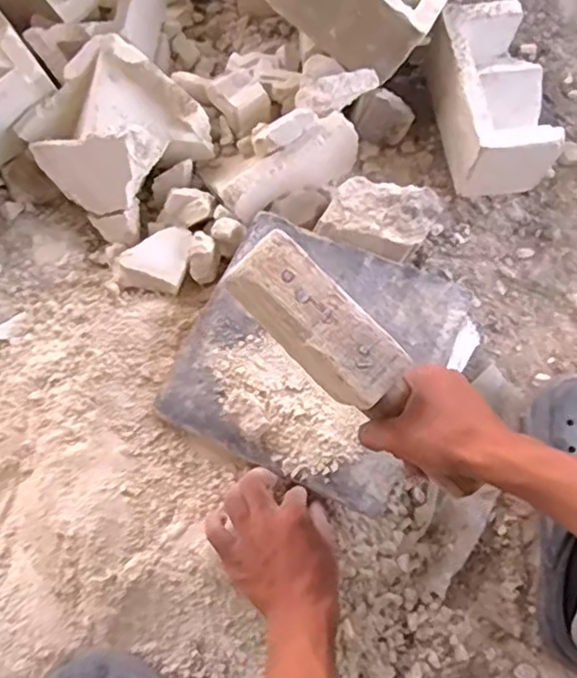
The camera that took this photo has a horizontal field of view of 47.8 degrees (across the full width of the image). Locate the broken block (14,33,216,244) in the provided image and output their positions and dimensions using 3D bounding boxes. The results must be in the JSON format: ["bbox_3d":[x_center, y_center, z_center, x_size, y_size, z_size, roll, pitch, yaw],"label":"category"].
[{"bbox_3d":[-0.200,-0.233,0.746,0.176,0.092,0.164,41,76,17],"label":"broken block"}]

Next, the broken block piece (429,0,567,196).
[{"bbox_3d":[0.238,-0.271,0.767,0.106,0.108,0.207,-11,68,-1],"label":"broken block piece"}]

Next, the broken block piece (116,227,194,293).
[{"bbox_3d":[-0.146,-0.089,0.724,0.073,0.028,0.074,6,72,4],"label":"broken block piece"}]

